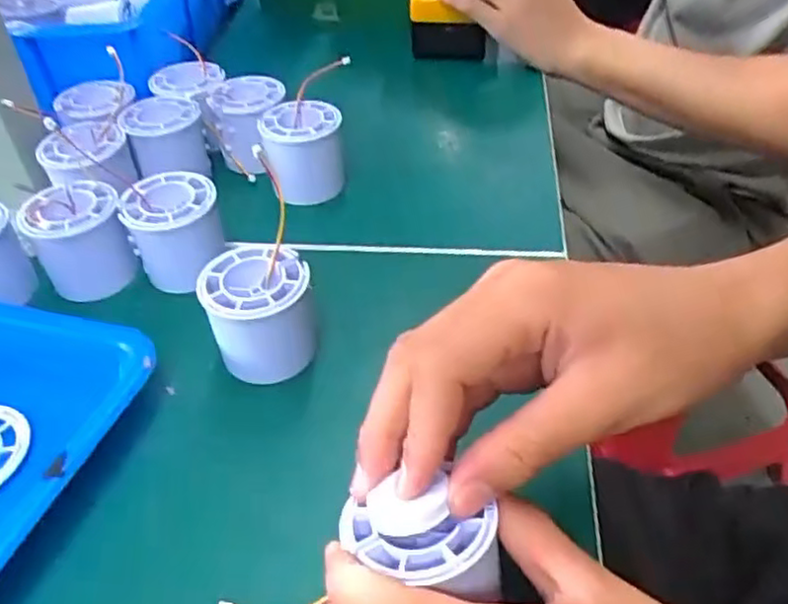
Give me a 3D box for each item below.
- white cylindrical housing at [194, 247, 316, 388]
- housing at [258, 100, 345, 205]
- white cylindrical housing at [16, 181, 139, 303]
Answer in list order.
[{"bbox_3d":[-0.068,0.007,0.364,0.051,0.053,0.046,-12,43,-9],"label":"white cylindrical housing"},{"bbox_3d":[-0.061,-0.104,0.485,0.051,0.054,0.051,-4,43,0],"label":"housing"},{"bbox_3d":[-0.188,-0.035,0.422,0.051,0.057,0.051,-2,43,2],"label":"white cylindrical housing"}]

